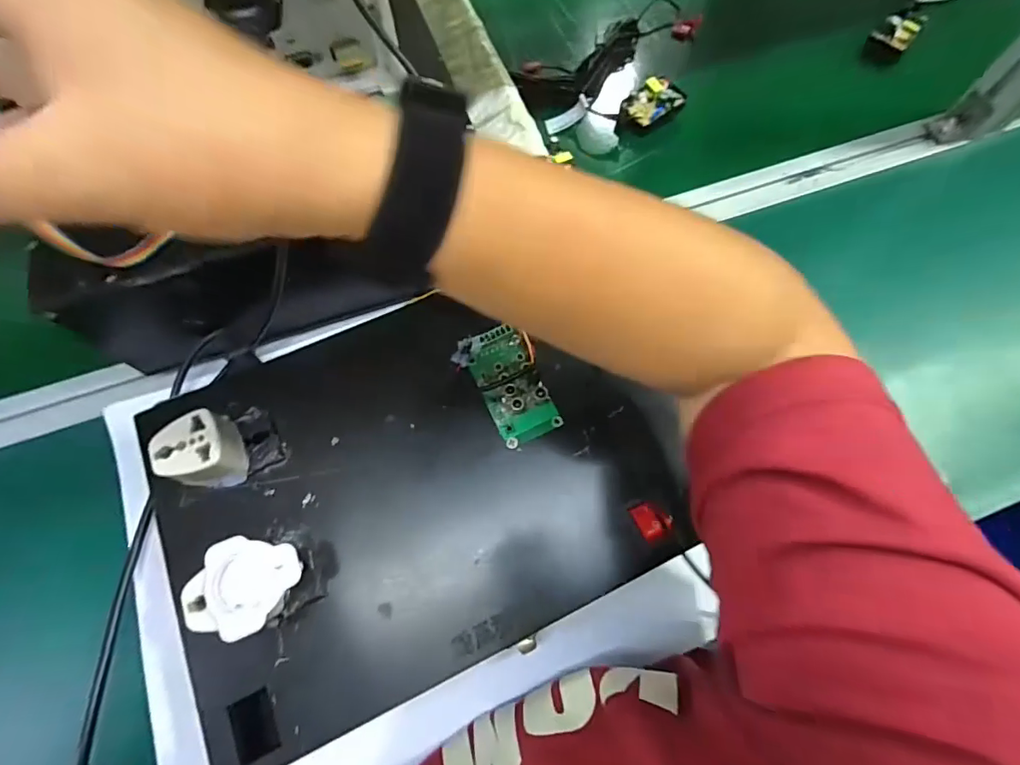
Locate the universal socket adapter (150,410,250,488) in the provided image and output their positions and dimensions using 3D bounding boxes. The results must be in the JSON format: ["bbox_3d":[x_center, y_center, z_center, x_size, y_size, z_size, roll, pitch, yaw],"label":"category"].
[{"bbox_3d":[-0.186,0.039,0.296,0.038,0.035,0.043,-9,66,-4],"label":"universal socket adapter"}]

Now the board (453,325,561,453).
[{"bbox_3d":[0.002,-0.001,0.321,0.046,0.020,0.074,-28,69,-12],"label":"board"}]

